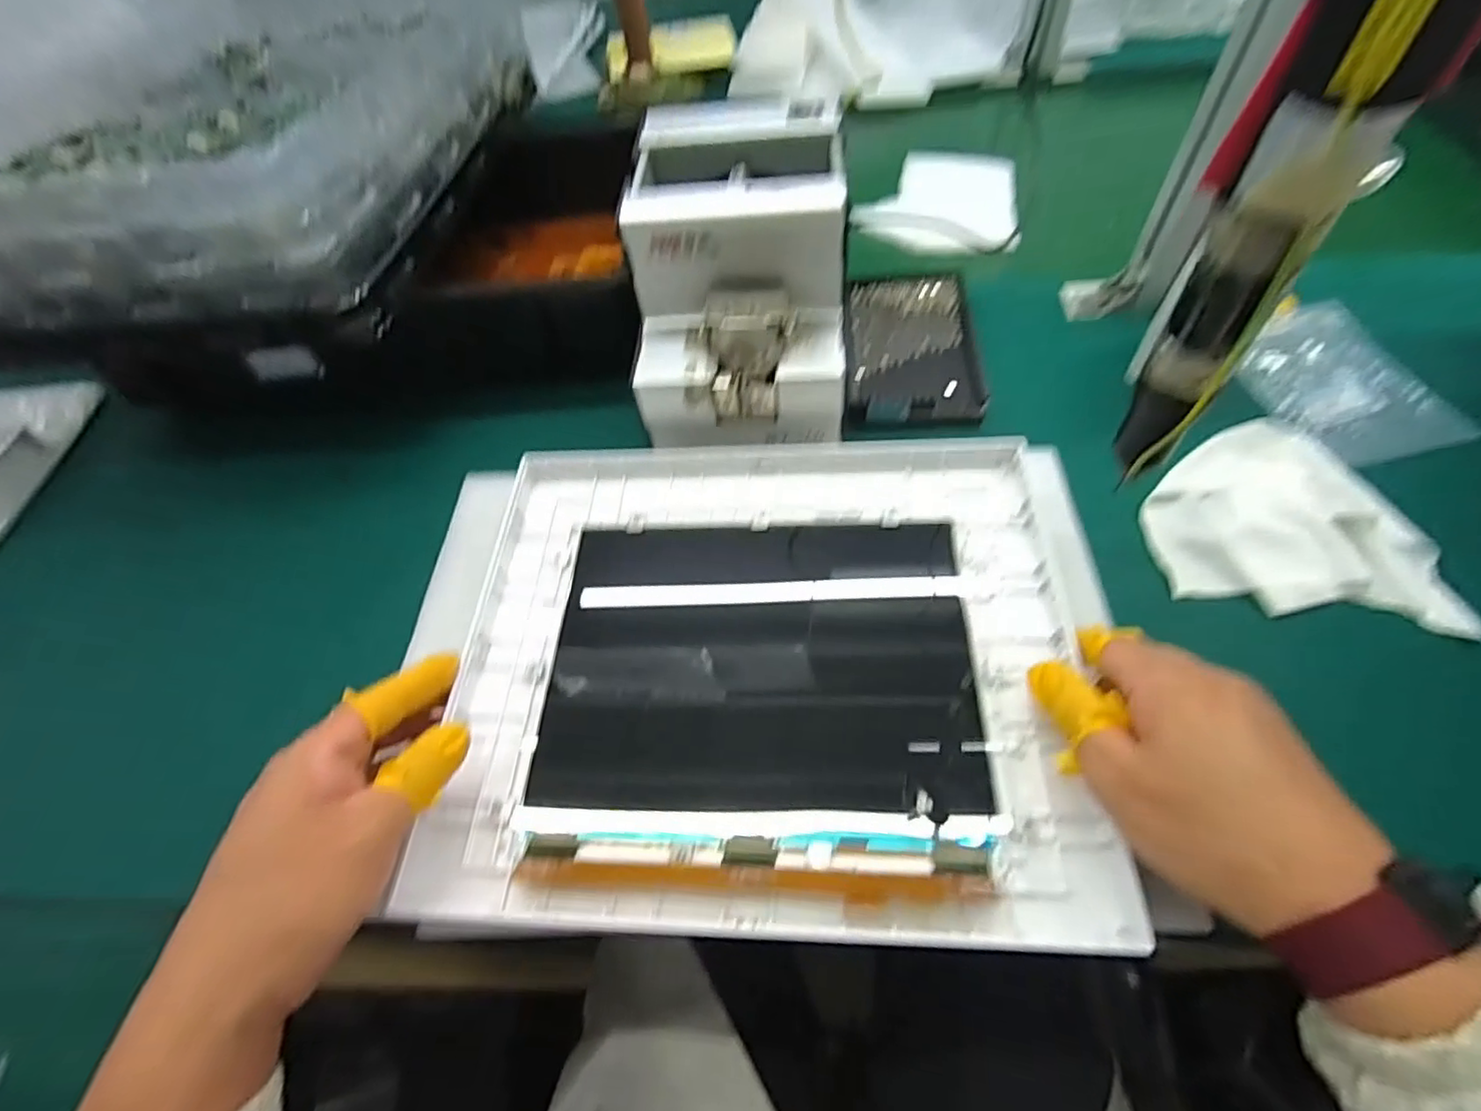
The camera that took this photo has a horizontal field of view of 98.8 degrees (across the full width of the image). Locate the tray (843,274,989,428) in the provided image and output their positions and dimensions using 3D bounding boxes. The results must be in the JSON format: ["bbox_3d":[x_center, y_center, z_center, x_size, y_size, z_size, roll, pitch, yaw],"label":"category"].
[{"bbox_3d":[0.122,-0.150,0.458,0.090,0.021,0.138,2,56,7],"label":"tray"}]

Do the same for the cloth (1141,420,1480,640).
[{"bbox_3d":[0.310,-0.023,0.365,0.137,0.016,0.128,6,57,9],"label":"cloth"}]

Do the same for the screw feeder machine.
[{"bbox_3d":[0.003,-0.173,0.401,0.128,0.128,0.172,0,56,5],"label":"screw feeder machine"}]

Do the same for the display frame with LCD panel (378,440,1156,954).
[{"bbox_3d":[0.010,0.047,0.330,0.353,0.025,0.260,-1,56,4],"label":"display frame with LCD panel"}]

